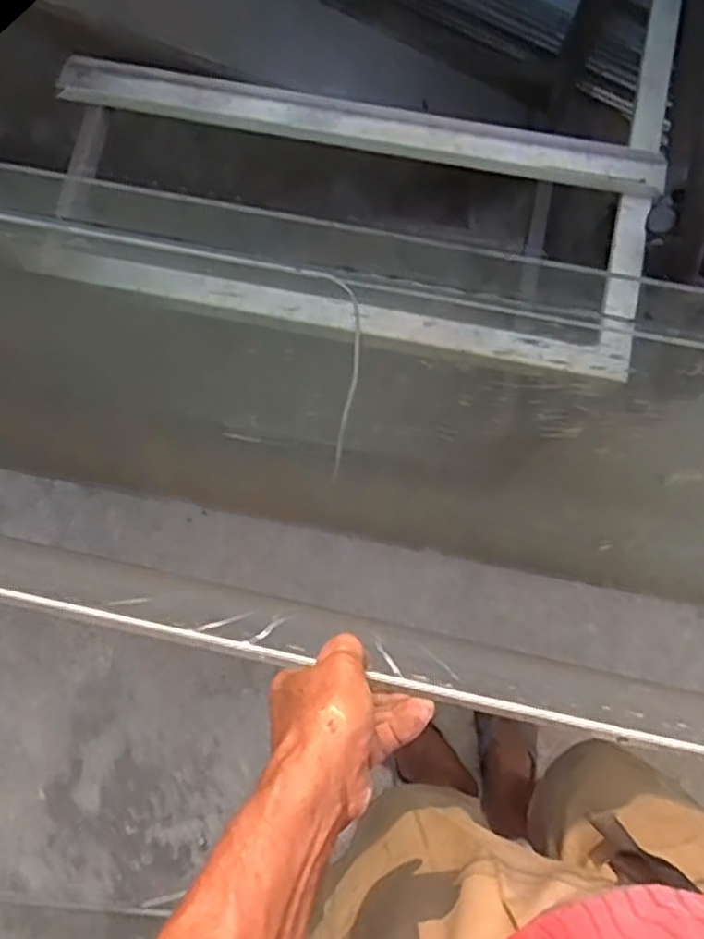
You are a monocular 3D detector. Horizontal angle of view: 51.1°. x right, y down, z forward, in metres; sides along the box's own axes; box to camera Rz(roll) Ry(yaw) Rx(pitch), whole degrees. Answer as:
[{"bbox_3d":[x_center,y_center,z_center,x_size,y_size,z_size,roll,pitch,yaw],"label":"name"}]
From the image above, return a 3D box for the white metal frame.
[{"bbox_3d":[-0.009,-0.244,0.694,0.575,0.056,0.232,10,77,3],"label":"white metal frame"}]

